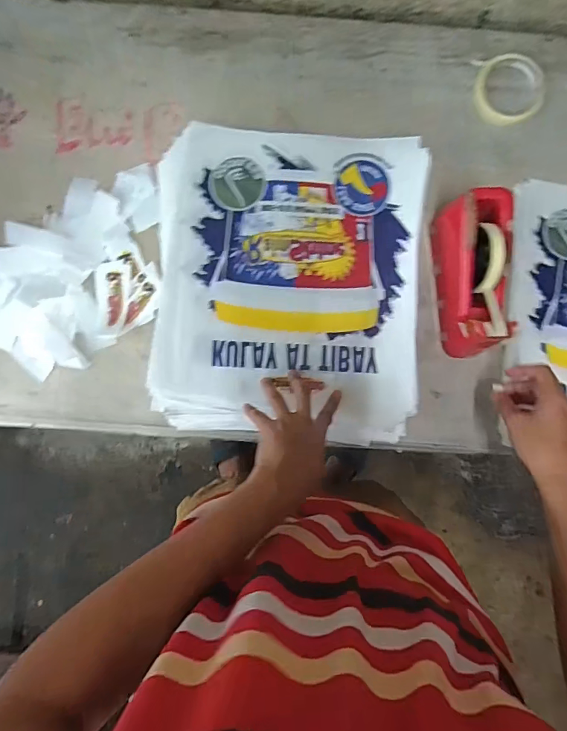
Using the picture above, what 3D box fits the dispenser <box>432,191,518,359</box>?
[{"bbox_3d":[0.248,-0.117,0.563,0.066,0.104,0.196,-2,87,0],"label":"dispenser"}]

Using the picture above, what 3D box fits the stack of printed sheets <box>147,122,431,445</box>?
[{"bbox_3d":[0.004,-0.111,0.595,0.352,0.036,0.410,4,87,0],"label":"stack of printed sheets"}]

